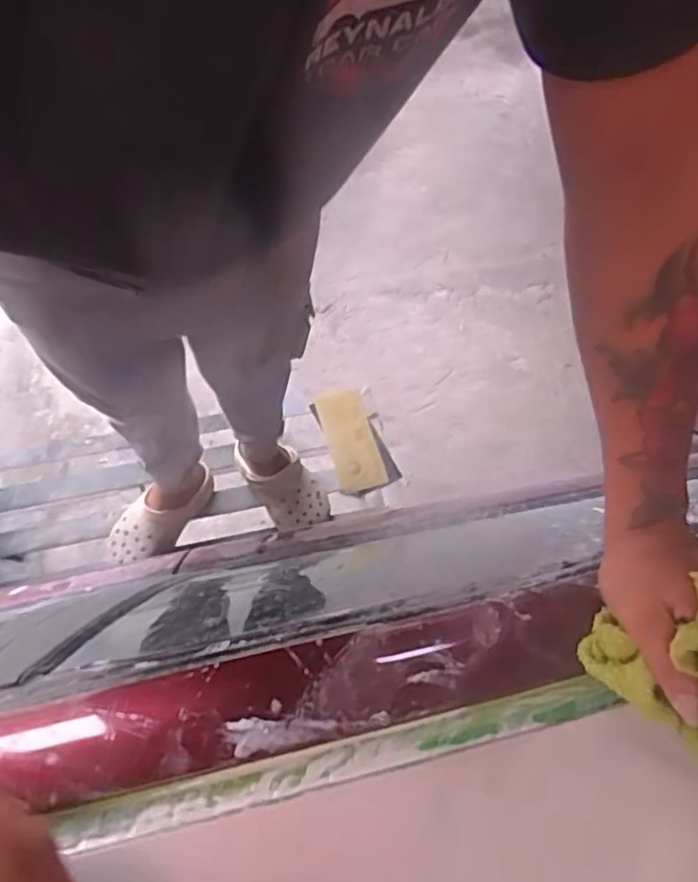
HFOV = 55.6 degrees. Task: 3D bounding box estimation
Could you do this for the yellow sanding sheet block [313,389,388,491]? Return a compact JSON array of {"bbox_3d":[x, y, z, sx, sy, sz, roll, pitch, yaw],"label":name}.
[{"bbox_3d":[0.000,-0.005,1.364,0.102,0.018,0.218,-10,70,-16],"label":"yellow sanding sheet block"}]

